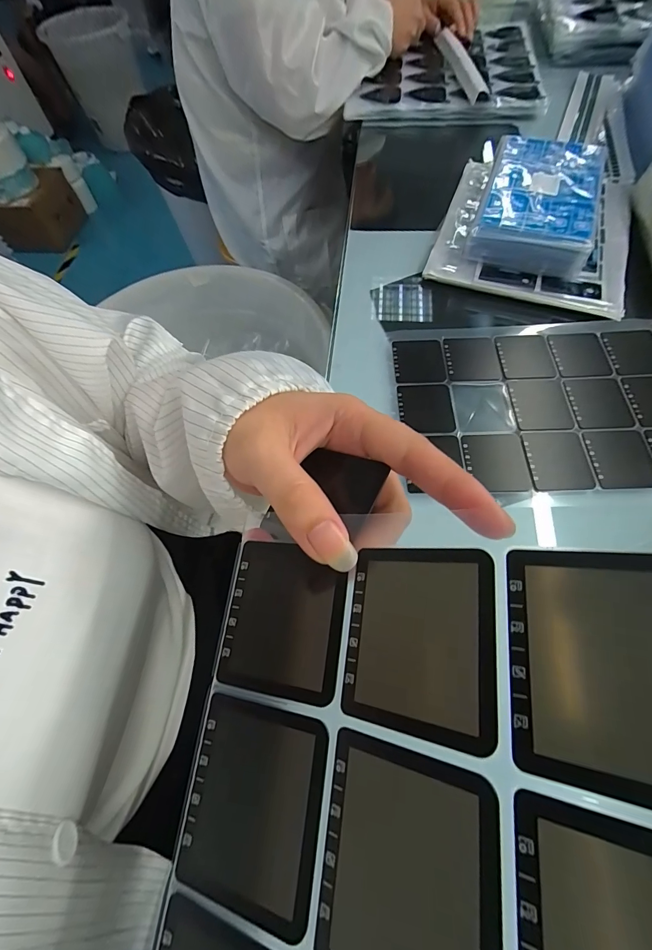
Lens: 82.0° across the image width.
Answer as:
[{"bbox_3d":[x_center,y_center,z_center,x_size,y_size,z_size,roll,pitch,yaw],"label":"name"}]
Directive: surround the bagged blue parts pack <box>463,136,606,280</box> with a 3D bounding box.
[{"bbox_3d":[0.245,-0.314,0.436,0.121,0.050,0.199,18,66,12],"label":"bagged blue parts pack"}]

